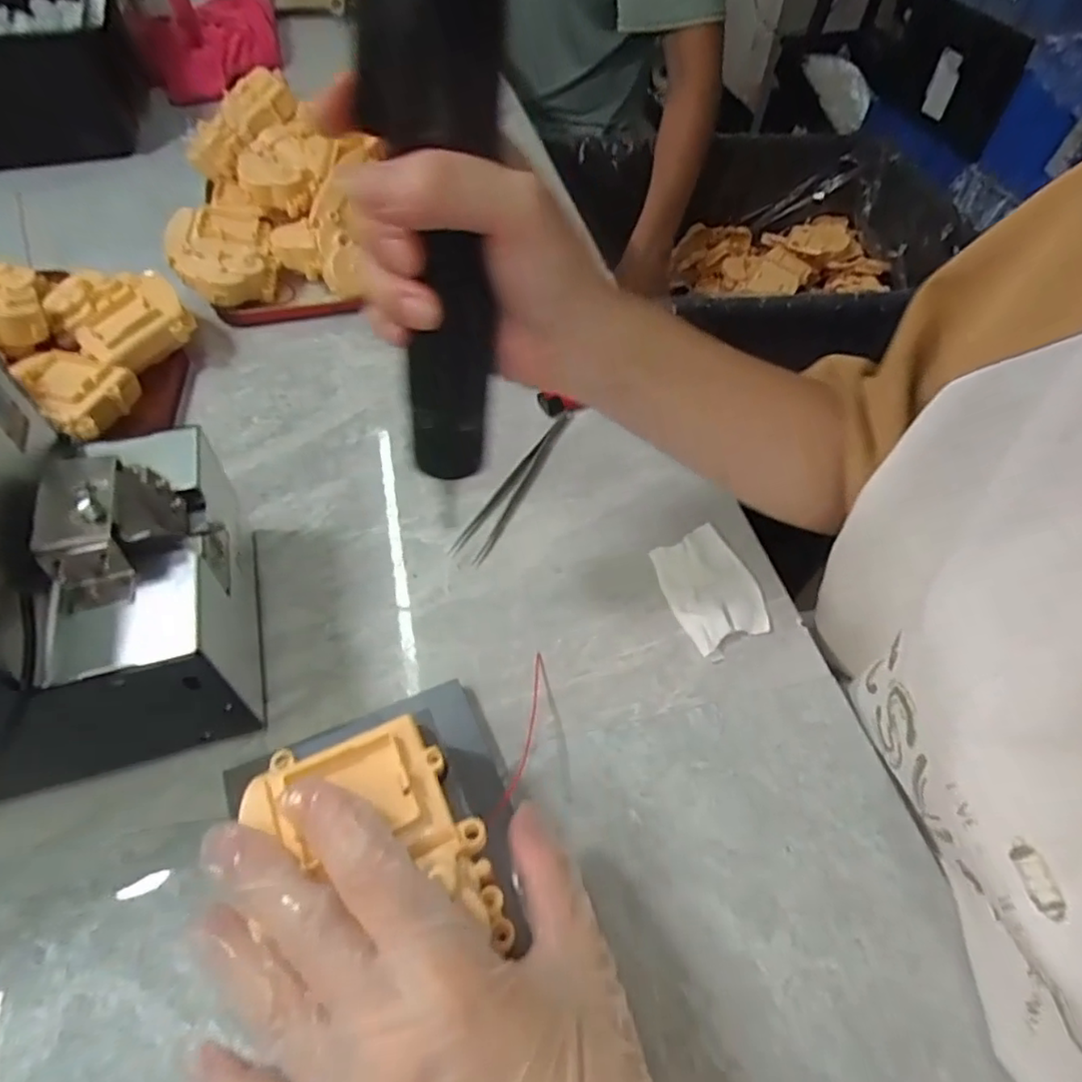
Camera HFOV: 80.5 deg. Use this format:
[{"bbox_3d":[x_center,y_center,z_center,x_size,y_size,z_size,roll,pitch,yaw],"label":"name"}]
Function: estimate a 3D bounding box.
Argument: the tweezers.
[{"bbox_3d":[-0.014,-0.036,0.387,0.017,0.013,0.120,24,56,16],"label":"tweezers"}]

